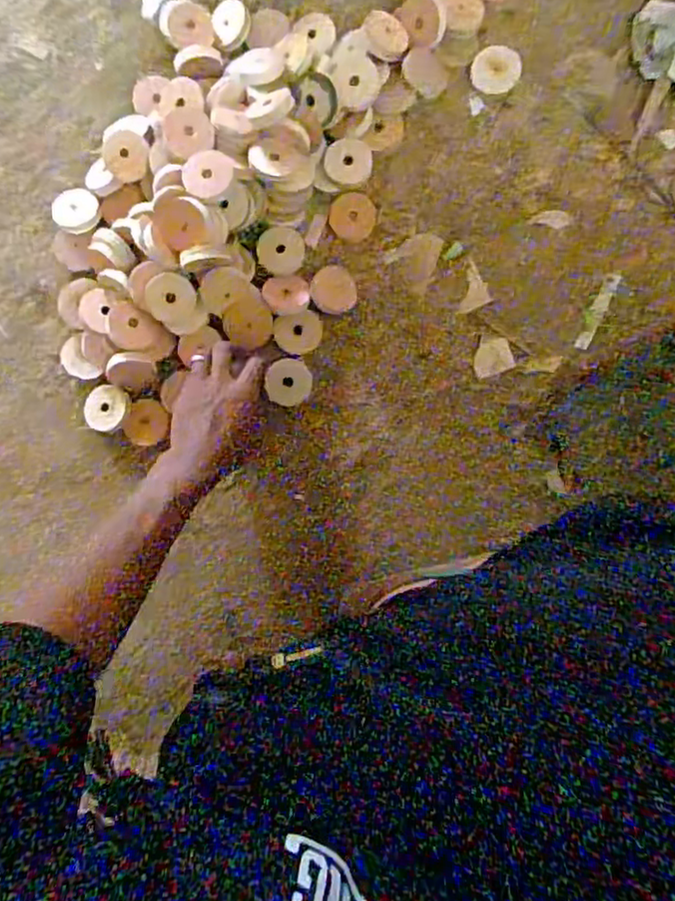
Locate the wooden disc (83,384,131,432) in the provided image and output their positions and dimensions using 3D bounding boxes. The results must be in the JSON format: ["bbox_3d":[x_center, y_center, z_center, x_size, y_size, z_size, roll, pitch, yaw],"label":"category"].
[{"bbox_3d":[-0.251,-0.047,0.678,0.048,0.007,0.050,0,92,4],"label":"wooden disc"}]

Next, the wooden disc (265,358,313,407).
[{"bbox_3d":[-0.052,-0.074,0.676,0.049,0.004,0.051,2,82,-15],"label":"wooden disc"}]

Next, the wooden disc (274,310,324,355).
[{"bbox_3d":[-0.042,-0.128,0.685,0.053,0.004,0.045,-15,89,-15],"label":"wooden disc"}]

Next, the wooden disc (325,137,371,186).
[{"bbox_3d":[0.011,-0.308,0.666,0.050,0.004,0.044,0,108,-9],"label":"wooden disc"}]

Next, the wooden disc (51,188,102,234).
[{"bbox_3d":[-0.285,-0.264,0.681,0.051,0.012,0.058,-33,73,-25],"label":"wooden disc"}]

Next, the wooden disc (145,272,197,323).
[{"bbox_3d":[-0.172,-0.158,0.648,0.050,0.004,0.049,-2,113,-4],"label":"wooden disc"}]

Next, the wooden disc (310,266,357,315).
[{"bbox_3d":[-0.004,-0.178,0.694,0.049,0.011,0.051,0,92,4],"label":"wooden disc"}]

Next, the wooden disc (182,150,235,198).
[{"bbox_3d":[-0.129,-0.274,0.619,0.053,0.009,0.042,-46,105,-11],"label":"wooden disc"}]

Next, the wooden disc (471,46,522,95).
[{"bbox_3d":[0.166,-0.398,0.656,0.048,0.004,0.043,10,113,12],"label":"wooden disc"}]

